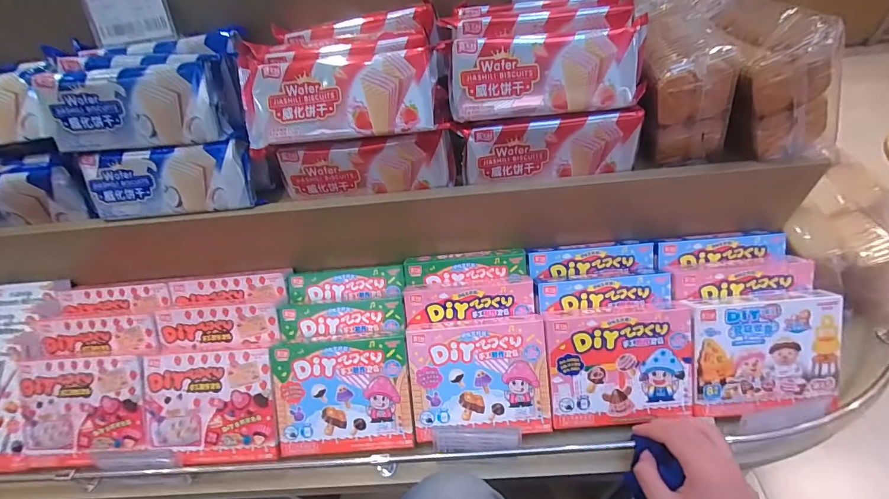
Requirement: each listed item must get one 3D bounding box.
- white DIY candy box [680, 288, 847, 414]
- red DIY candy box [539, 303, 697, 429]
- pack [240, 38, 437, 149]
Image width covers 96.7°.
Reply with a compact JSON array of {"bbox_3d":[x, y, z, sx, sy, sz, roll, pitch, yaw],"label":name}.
[{"bbox_3d":[0.346,0.114,0.433,0.152,0.122,0.032,-5,6,3],"label":"white DIY candy box"},{"bbox_3d":[0.192,0.128,0.442,0.154,0.125,0.030,-5,6,2],"label":"red DIY candy box"},{"bbox_3d":[-0.108,-0.167,0.411,0.199,0.104,0.038,-2,7,4],"label":"pack"}]

